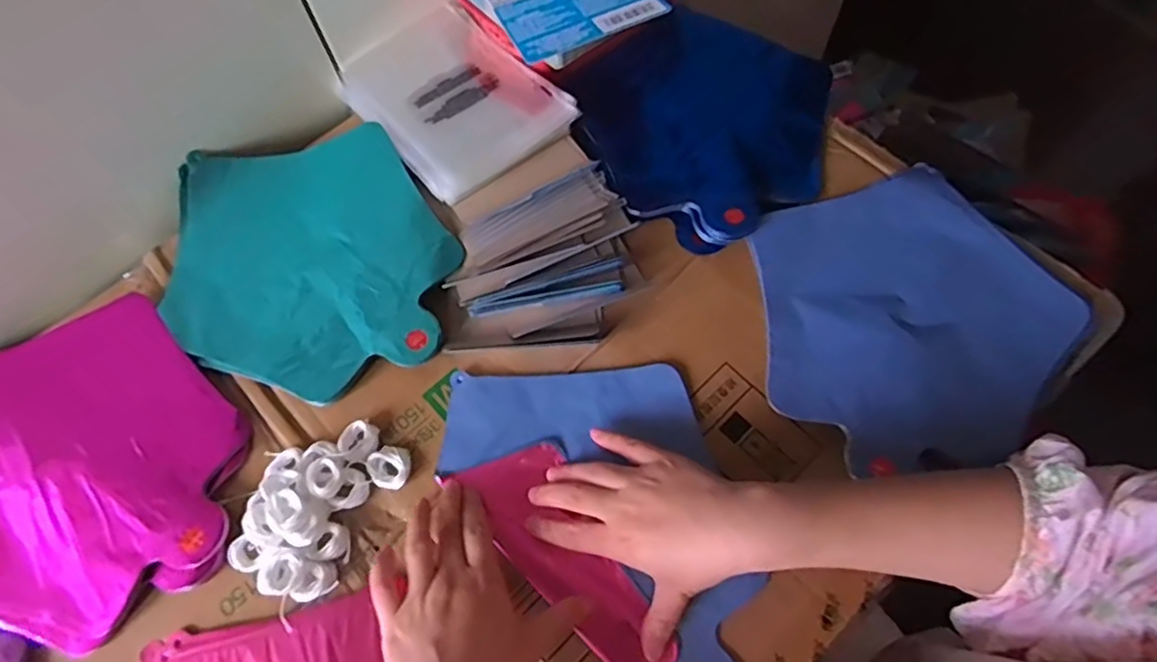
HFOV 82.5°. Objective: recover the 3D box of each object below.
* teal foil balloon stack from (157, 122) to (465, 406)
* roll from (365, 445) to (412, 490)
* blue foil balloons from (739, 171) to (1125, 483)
[{"bbox_3d":[-0.218,-0.059,0.520,0.211,0.017,0.243,-31,69,-12],"label":"teal foil balloon stack"},{"bbox_3d":[-0.133,0.096,0.462,0.029,0.009,0.029,0,66,1],"label":"roll"},{"bbox_3d":[0.245,-0.022,0.492,0.242,0.021,0.222,-39,71,-15],"label":"blue foil balloons"}]

